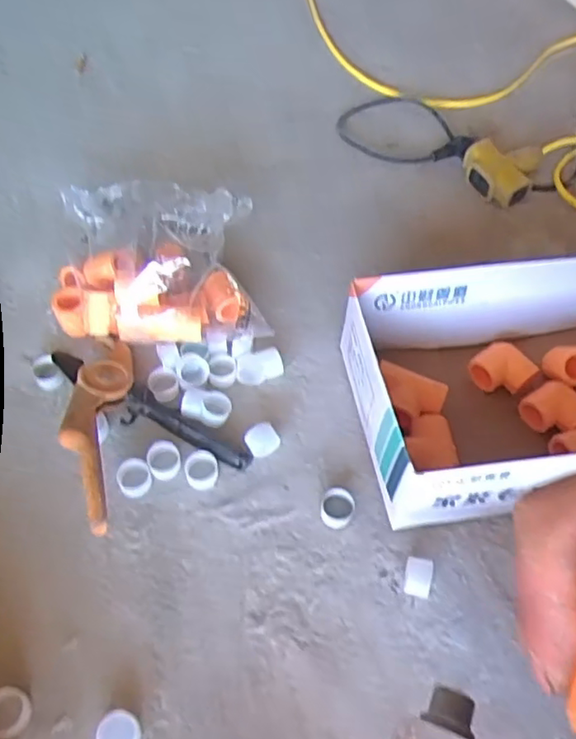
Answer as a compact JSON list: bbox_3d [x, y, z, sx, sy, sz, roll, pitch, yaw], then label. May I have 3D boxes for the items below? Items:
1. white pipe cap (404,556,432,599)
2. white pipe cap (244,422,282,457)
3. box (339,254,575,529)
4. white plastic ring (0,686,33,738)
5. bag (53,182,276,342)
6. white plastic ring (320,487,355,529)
[{"bbox_3d":[0.102,0.165,0.485,0.020,0.022,0.026,11,57,4],"label":"white pipe cap"},{"bbox_3d":[-0.021,0.062,0.543,0.031,0.024,0.022,-23,61,-17],"label":"white pipe cap"},{"bbox_3d":[0.207,0.014,0.540,0.286,0.105,0.195,-7,57,-7],"label":"box"},{"bbox_3d":[-0.193,0.236,0.422,0.032,0.013,0.030,1,57,-2],"label":"white plastic ring"},{"bbox_3d":[-0.126,-0.106,0.599,0.214,0.105,0.165,4,55,-1],"label":"bag"},{"bbox_3d":[0.041,0.116,0.515,0.028,0.014,0.032,16,57,8],"label":"white plastic ring"}]

